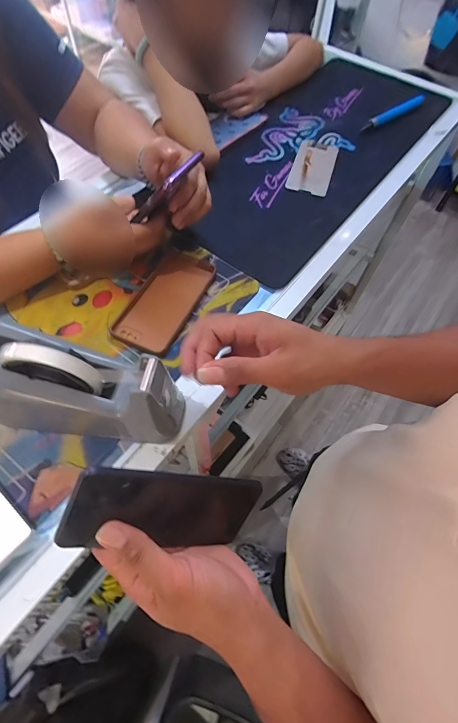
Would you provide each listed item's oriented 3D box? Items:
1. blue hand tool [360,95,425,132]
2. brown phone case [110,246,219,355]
[{"bbox_3d":[0.346,-0.519,0.726,0.199,0.025,0.014,-35,69,-20],"label":"blue hand tool"},{"bbox_3d":[-0.084,-0.083,0.457,0.078,0.007,0.160,23,63,9],"label":"brown phone case"}]

